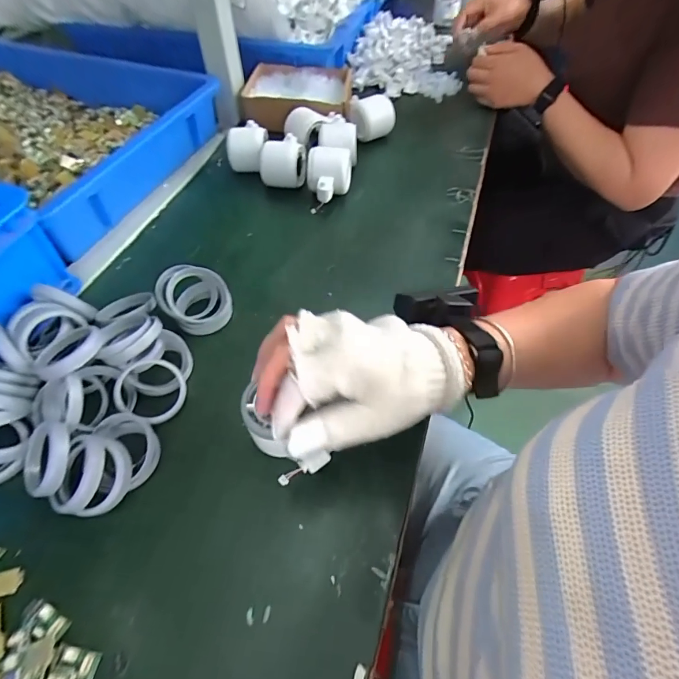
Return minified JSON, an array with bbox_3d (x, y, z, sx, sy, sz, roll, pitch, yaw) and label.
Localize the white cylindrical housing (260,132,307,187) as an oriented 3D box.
[{"bbox_3d":[-0.079,-0.253,0.576,0.065,0.055,0.060,7,54,5],"label":"white cylindrical housing"}]

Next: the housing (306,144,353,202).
[{"bbox_3d":[-0.013,-0.219,0.540,0.060,0.056,0.069,-3,54,-3],"label":"housing"}]

